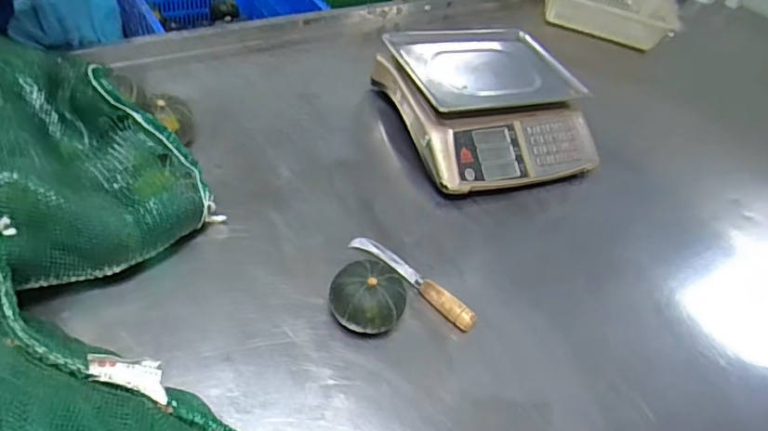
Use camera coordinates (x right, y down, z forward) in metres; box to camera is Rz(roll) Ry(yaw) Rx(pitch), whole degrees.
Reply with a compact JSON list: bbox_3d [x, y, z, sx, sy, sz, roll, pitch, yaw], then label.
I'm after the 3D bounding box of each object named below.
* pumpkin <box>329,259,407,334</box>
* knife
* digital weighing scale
[{"bbox_3d":[-0.020,0.107,0.650,0.091,0.068,0.084,7,47,-8],"label":"pumpkin"},{"bbox_3d":[0.039,0.085,0.711,0.204,0.027,0.029,37,50,19],"label":"knife"},{"bbox_3d":[0.181,-0.216,0.948,0.326,0.107,0.364,-9,51,-22],"label":"digital weighing scale"}]

